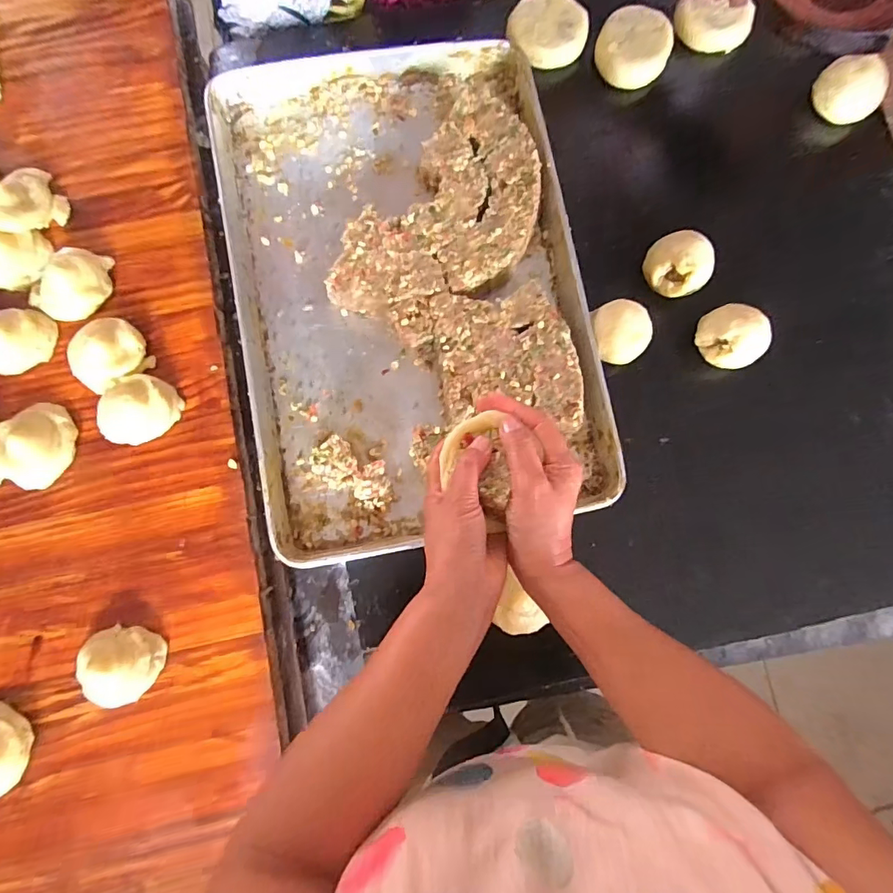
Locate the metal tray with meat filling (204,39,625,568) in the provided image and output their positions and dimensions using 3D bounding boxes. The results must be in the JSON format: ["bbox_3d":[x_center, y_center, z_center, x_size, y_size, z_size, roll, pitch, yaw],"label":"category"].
[{"bbox_3d":[-0.048,-0.203,0.563,0.407,0.044,0.621,-10,83,-5],"label":"metal tray with meat filling"}]

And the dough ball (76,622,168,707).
[{"bbox_3d":[-0.342,0.226,0.490,0.078,0.035,0.077,0,82,-3],"label":"dough ball"}]

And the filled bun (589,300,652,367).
[{"bbox_3d":[0.208,-0.134,0.565,0.066,0.055,0.069,0,82,-3],"label":"filled bun"}]

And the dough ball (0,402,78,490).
[{"bbox_3d":[-0.452,-0.004,0.522,0.071,0.035,0.093,-16,83,-5],"label":"dough ball"}]

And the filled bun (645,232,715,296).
[{"bbox_3d":[0.288,-0.220,0.582,0.074,0.061,0.073,-2,82,-4],"label":"filled bun"}]

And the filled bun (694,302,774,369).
[{"bbox_3d":[0.342,-0.130,0.573,0.072,0.058,0.077,-24,84,-6],"label":"filled bun"}]

